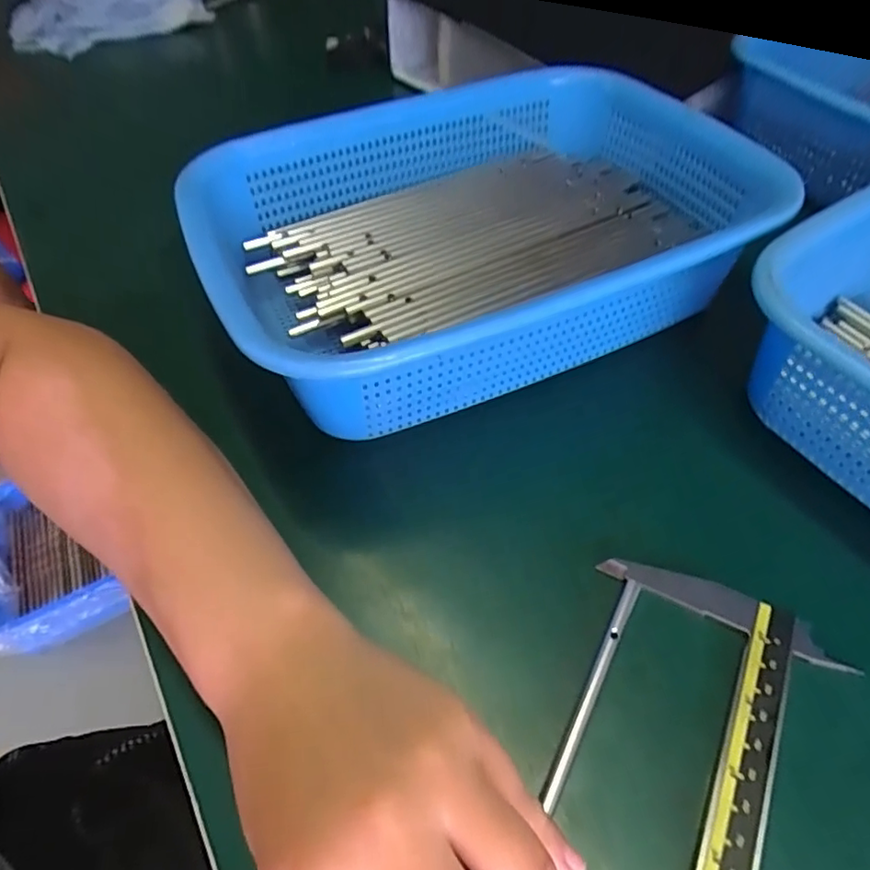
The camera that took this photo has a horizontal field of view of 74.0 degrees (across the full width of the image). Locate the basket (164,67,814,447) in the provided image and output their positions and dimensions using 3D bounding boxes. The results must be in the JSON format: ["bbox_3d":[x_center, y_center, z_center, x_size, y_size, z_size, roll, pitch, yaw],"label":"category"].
[{"bbox_3d":[0.018,-0.109,0.314,0.267,0.076,0.202,-23,54,-14],"label":"basket"}]

